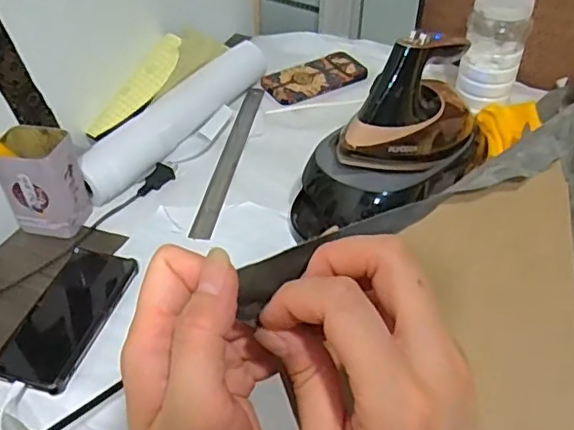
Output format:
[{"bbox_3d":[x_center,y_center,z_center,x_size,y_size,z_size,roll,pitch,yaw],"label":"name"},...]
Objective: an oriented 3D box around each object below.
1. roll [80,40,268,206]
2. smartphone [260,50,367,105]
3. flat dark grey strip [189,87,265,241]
[{"bbox_3d":[-0.140,-0.141,0.809,0.048,0.056,0.347,25,50,26],"label":"roll"},{"bbox_3d":[0.044,-0.215,0.927,0.157,0.011,0.085,-23,48,-21],"label":"smartphone"},{"bbox_3d":[-0.075,-0.083,0.807,0.026,0.005,0.319,12,46,2],"label":"flat dark grey strip"}]

